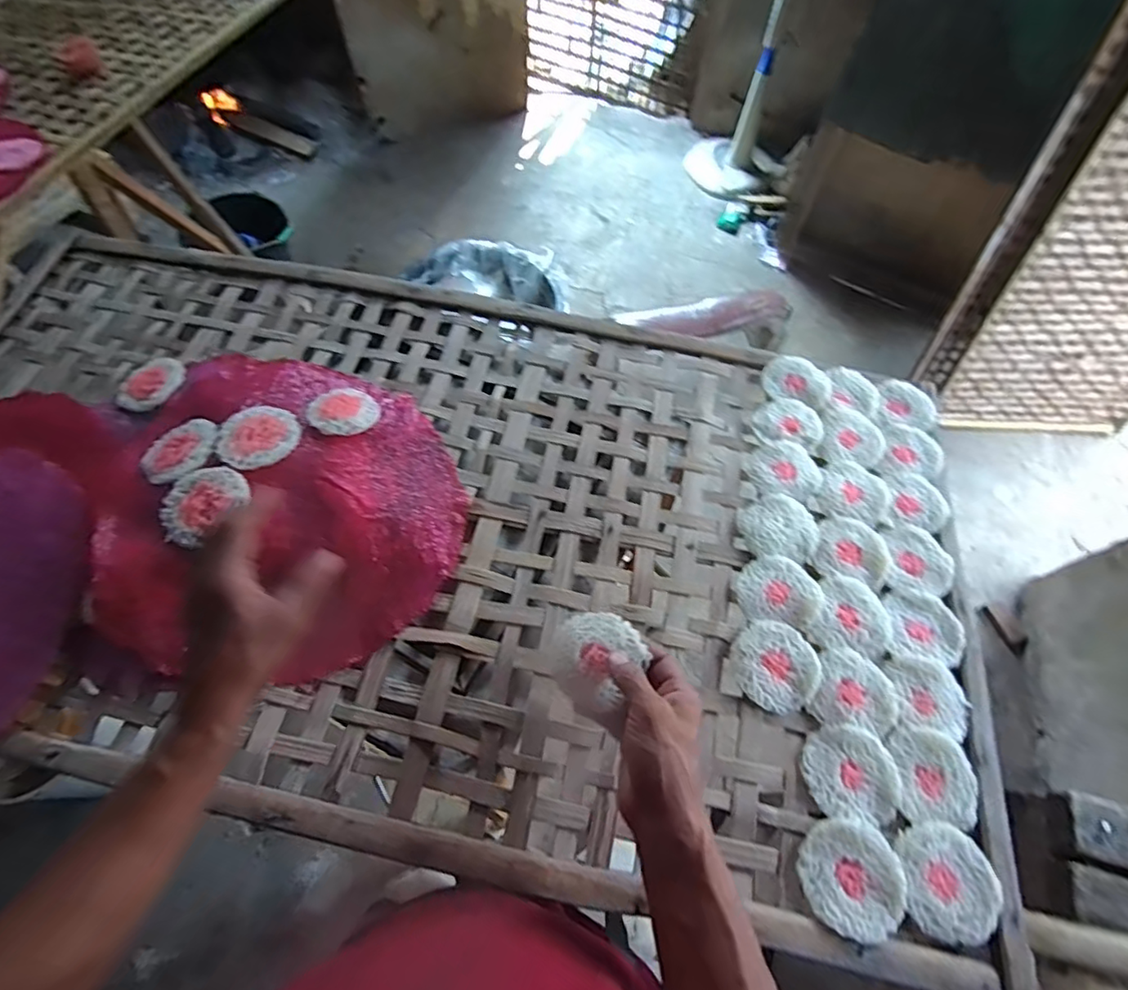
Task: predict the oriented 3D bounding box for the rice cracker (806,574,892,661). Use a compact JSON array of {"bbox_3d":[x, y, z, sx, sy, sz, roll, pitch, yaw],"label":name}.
[{"bbox_3d":[0.276,0.117,0.538,0.071,0.012,0.076,24,64,10],"label":"rice cracker"}]

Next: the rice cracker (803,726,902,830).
[{"bbox_3d":[0.243,0.233,0.475,0.075,0.004,0.072,14,63,5],"label":"rice cracker"}]

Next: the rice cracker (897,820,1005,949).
[{"bbox_3d":[0.300,0.300,0.440,0.071,0.008,0.075,-1,63,-3],"label":"rice cracker"}]

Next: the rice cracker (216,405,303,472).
[{"bbox_3d":[-0.319,-0.061,0.593,0.076,0.020,0.078,1,62,-2],"label":"rice cracker"}]

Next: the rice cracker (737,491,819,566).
[{"bbox_3d":[0.222,0.032,0.585,0.077,0.009,0.071,10,63,3],"label":"rice cracker"}]

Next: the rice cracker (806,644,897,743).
[{"bbox_3d":[0.262,0.175,0.505,0.071,0.004,0.071,21,64,9],"label":"rice cracker"}]

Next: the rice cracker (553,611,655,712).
[{"bbox_3d":[0.026,0.131,0.461,0.067,0.019,0.070,1,62,-2],"label":"rice cracker"}]

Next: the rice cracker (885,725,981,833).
[{"bbox_3d":[0.313,0.237,0.478,0.070,0.004,0.073,6,62,1],"label":"rice cracker"}]

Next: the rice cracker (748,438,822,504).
[{"bbox_3d":[0.243,-0.028,0.621,0.078,0.010,0.074,1,62,-2],"label":"rice cracker"}]

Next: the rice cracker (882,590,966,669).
[{"bbox_3d":[0.345,0.126,0.541,0.071,0.011,0.067,13,63,4],"label":"rice cracker"}]

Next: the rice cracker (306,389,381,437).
[{"bbox_3d":[-0.240,-0.091,0.618,0.070,0.012,0.070,38,50,15],"label":"rice cracker"}]

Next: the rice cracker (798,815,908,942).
[{"bbox_3d":[0.225,0.297,0.440,0.075,0.008,0.077,1,62,-2],"label":"rice cracker"}]

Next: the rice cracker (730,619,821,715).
[{"bbox_3d":[0.193,0.155,0.516,0.075,0.009,0.077,1,62,-2],"label":"rice cracker"}]

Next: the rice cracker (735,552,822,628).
[{"bbox_3d":[0.209,0.090,0.547,0.074,0.007,0.068,1,62,-2],"label":"rice cracker"}]

